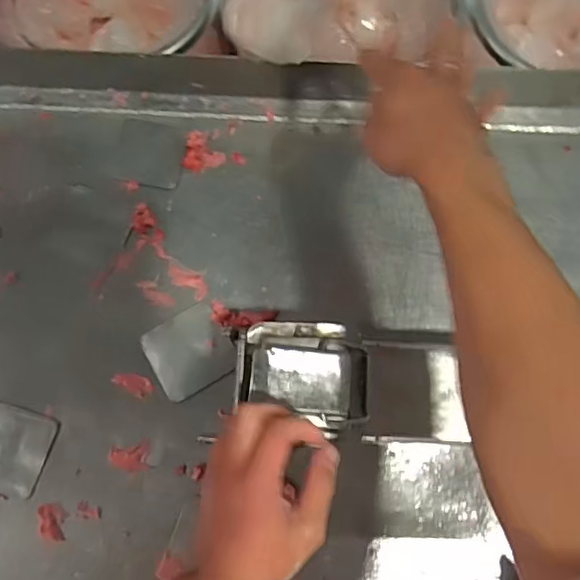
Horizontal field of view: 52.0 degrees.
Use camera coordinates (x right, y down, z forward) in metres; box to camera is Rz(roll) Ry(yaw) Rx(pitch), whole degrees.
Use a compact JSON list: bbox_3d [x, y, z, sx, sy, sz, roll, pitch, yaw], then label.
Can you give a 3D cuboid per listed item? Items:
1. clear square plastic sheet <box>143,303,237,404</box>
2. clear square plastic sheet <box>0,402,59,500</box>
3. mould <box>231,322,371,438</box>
[{"bbox_3d":[-0.109,0.067,0.655,0.087,0.004,0.087,-30,73,-3],"label":"clear square plastic sheet"},{"bbox_3d":[-0.297,0.167,0.626,0.082,0.005,0.084,16,76,4],"label":"clear square plastic sheet"},{"bbox_3d":[0.011,0.072,0.518,0.115,0.042,0.094,0,76,0],"label":"mould"}]

